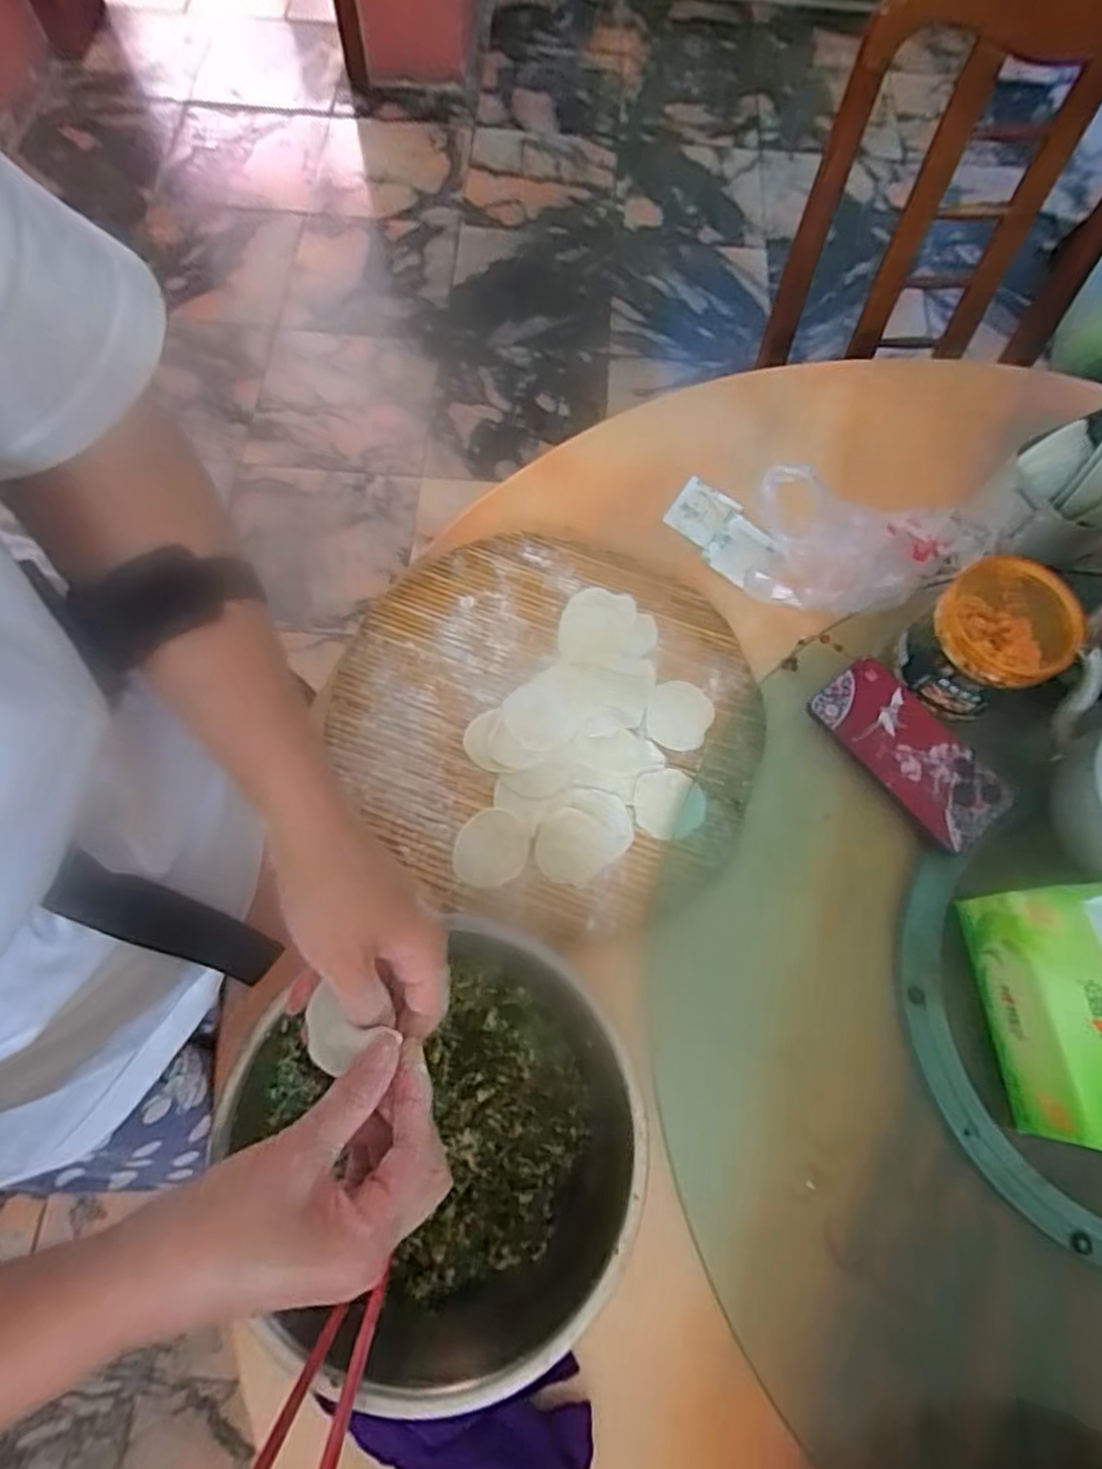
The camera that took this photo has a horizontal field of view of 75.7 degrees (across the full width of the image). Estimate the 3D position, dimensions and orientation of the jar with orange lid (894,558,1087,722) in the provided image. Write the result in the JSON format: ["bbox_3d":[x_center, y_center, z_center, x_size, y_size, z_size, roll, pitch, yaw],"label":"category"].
[{"bbox_3d":[0.345,-0.074,0.566,0.095,0.087,0.101,1,70,-2],"label":"jar with orange lid"}]

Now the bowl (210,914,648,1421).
[{"bbox_3d":[-0.061,0.256,0.450,0.226,0.093,0.225,1,70,-2],"label":"bowl"}]

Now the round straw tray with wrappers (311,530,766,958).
[{"bbox_3d":[-0.002,-0.013,0.598,0.339,0.022,0.335,1,70,-2],"label":"round straw tray with wrappers"}]

